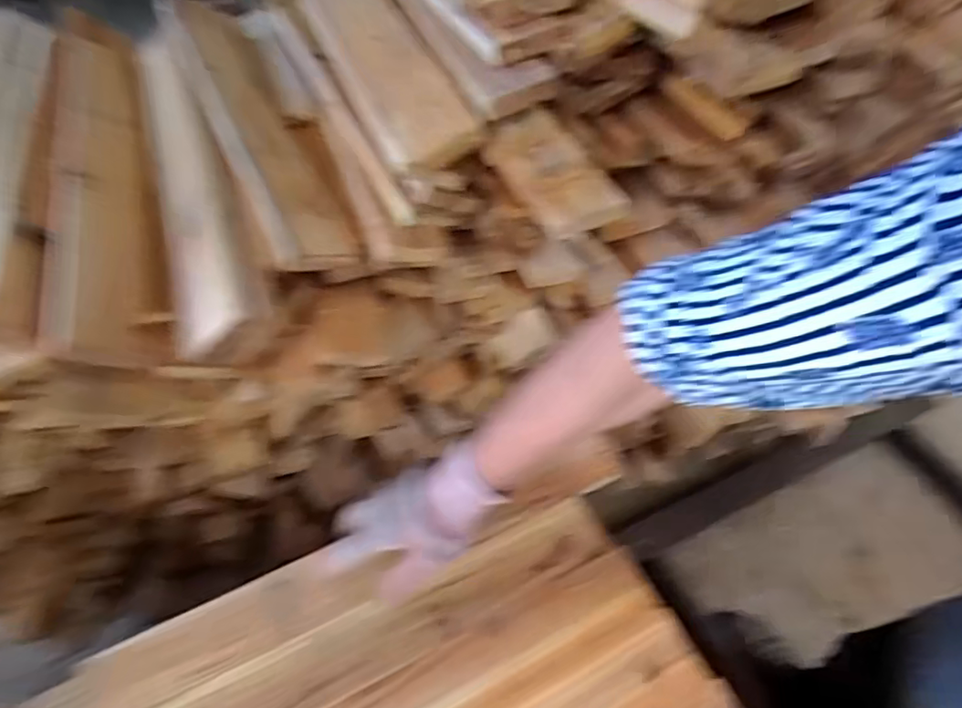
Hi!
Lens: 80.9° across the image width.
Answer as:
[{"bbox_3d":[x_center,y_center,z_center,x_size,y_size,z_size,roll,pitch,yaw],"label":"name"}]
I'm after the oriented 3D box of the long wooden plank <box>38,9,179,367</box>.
[{"bbox_3d":[-0.372,-0.186,0.565,0.071,0.068,0.511,-17,53,-12],"label":"long wooden plank"}]

